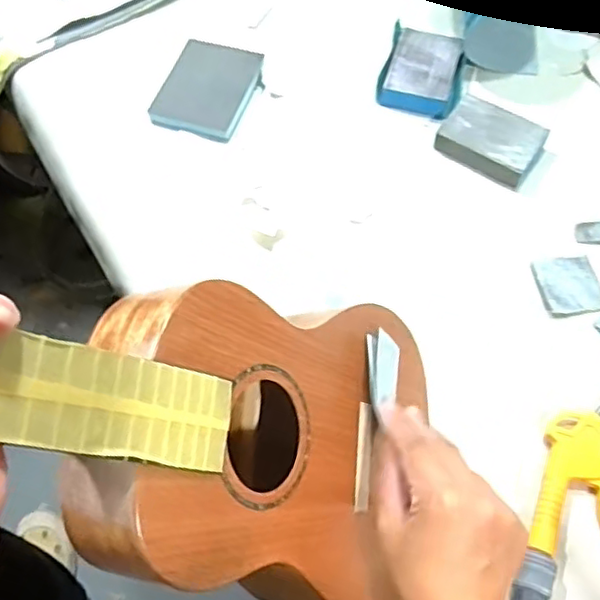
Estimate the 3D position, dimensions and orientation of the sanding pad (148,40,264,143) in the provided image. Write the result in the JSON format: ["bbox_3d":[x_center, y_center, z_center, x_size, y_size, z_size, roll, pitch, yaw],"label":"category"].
[{"bbox_3d":[-0.102,-0.238,0.695,0.097,0.015,0.119,19,66,10],"label":"sanding pad"}]

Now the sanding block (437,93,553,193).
[{"bbox_3d":[0.200,-0.167,0.647,0.098,0.026,0.071,31,68,15],"label":"sanding block"}]

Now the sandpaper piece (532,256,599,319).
[{"bbox_3d":[0.253,-0.014,0.581,0.057,0.007,0.062,-4,64,-1],"label":"sandpaper piece"}]

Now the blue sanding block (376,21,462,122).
[{"bbox_3d":[0.138,-0.254,0.690,0.087,0.029,0.095,16,65,9],"label":"blue sanding block"}]

